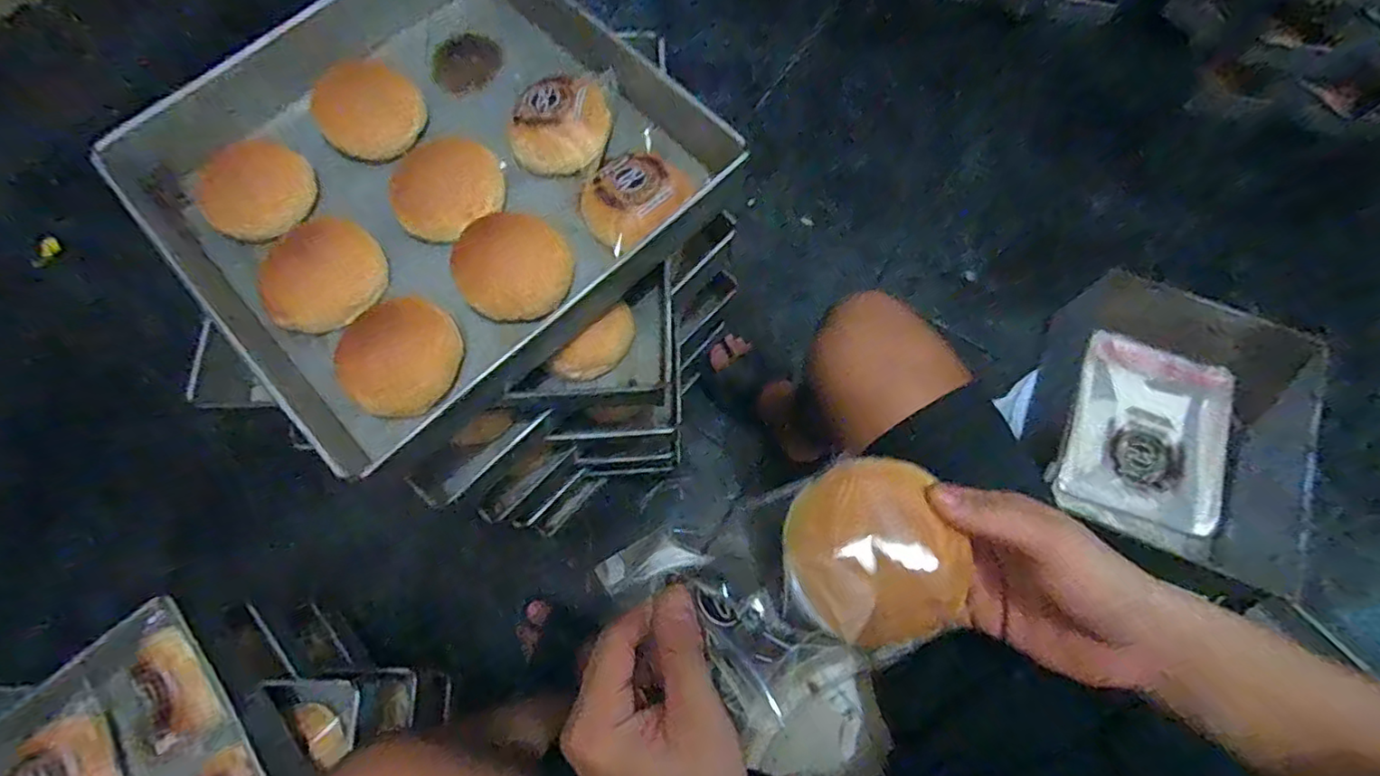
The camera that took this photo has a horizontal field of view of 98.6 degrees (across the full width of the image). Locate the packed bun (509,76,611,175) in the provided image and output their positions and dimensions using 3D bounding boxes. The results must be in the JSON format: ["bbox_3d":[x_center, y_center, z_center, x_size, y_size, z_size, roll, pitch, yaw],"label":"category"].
[{"bbox_3d":[-0.121,-0.244,0.549,0.088,0.037,0.083,-4,72,0],"label":"packed bun"}]

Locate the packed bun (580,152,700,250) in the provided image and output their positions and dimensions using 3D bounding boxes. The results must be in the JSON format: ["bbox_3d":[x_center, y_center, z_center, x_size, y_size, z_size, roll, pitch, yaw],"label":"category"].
[{"bbox_3d":[-0.050,-0.169,0.522,0.088,0.037,0.078,-42,76,-11],"label":"packed bun"}]

